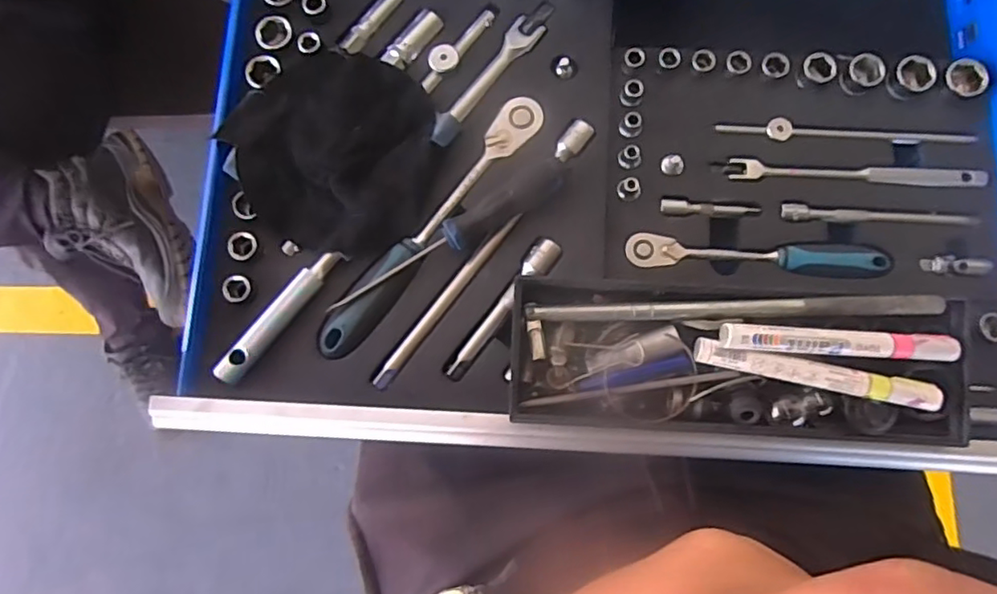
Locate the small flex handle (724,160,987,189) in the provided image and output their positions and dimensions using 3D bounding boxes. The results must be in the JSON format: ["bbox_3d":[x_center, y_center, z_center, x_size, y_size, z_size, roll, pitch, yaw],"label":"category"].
[{"bbox_3d":[0.269,-0.094,0.445,0.184,0.013,0.016,3,80,2],"label":"small flex handle"}]

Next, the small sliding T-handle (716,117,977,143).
[{"bbox_3d":[0.267,-0.128,0.454,0.195,0.013,0.017,0,80,1],"label":"small sliding T-handle"}]

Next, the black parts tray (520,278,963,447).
[{"bbox_3d":[0.152,0.041,0.377,0.283,0.045,0.099,3,80,2],"label":"black parts tray"}]

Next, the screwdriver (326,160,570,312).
[{"bbox_3d":[-0.034,-0.043,0.422,0.190,0.023,0.022,-30,81,-4],"label":"screwdriver"}]

